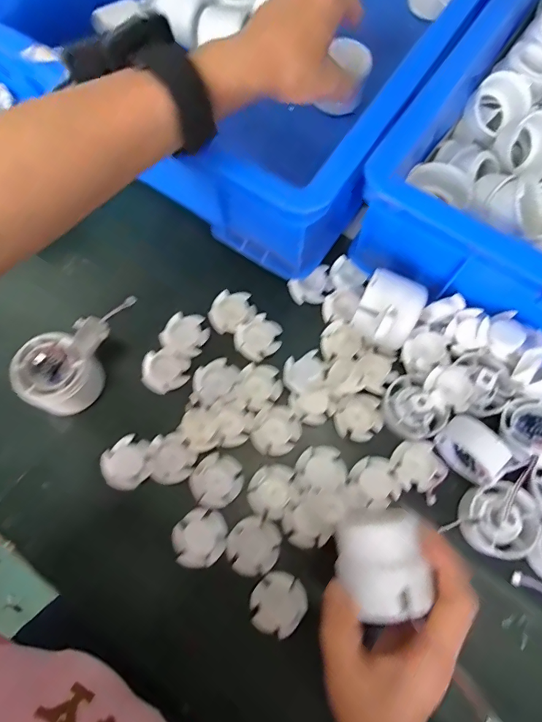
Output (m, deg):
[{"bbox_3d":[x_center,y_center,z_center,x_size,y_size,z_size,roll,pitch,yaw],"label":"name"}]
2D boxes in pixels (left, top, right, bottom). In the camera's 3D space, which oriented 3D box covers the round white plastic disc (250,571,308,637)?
[{"bbox_3d":[0.006,0.185,0.323,0.038,0.005,0.043,34,77,10],"label":"round white plastic disc"}]

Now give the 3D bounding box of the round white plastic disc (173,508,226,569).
[{"bbox_3d":[-0.056,0.139,0.338,0.040,0.004,0.042,4,66,-8],"label":"round white plastic disc"}]

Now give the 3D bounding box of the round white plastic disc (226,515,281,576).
[{"bbox_3d":[-0.014,0.147,0.338,0.040,0.004,0.042,14,74,5],"label":"round white plastic disc"}]

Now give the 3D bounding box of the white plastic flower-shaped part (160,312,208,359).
[{"bbox_3d":[-0.080,-0.026,0.401,0.039,0.012,0.038,20,75,6],"label":"white plastic flower-shaped part"}]

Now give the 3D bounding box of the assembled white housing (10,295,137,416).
[{"bbox_3d":[-0.161,-0.008,0.369,0.060,0.051,0.120,32,76,9],"label":"assembled white housing"}]

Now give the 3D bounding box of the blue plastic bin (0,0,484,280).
[{"bbox_3d":[0.025,-0.411,0.456,0.417,0.125,0.567,35,77,10],"label":"blue plastic bin"}]

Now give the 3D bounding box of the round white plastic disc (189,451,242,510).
[{"bbox_3d":[-0.045,0.100,0.356,0.040,0.012,0.043,0,74,0],"label":"round white plastic disc"}]

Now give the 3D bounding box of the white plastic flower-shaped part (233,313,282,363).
[{"bbox_3d":[-0.011,-0.021,0.398,0.042,0.014,0.037,-39,77,-10],"label":"white plastic flower-shaped part"}]

